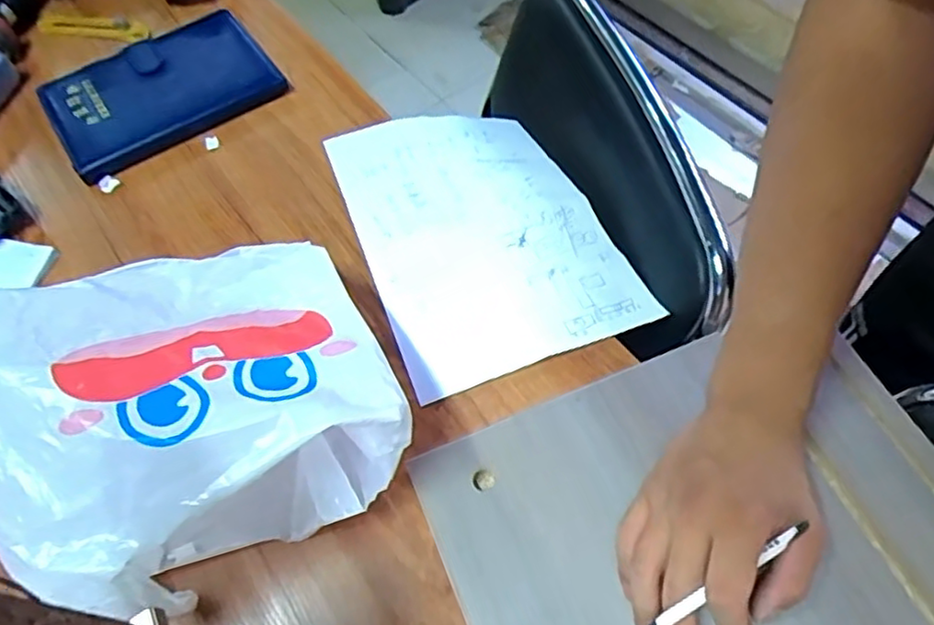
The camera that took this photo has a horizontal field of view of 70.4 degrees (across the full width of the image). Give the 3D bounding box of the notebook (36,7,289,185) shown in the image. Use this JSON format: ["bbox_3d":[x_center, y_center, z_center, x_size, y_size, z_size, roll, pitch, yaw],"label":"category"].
[{"bbox_3d":[-0.307,-0.226,0.665,0.210,0.028,0.146,-32,63,-15],"label":"notebook"}]

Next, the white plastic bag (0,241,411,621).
[{"bbox_3d":[-0.168,0.048,0.421,0.208,0.154,0.204,-28,62,-13],"label":"white plastic bag"}]

